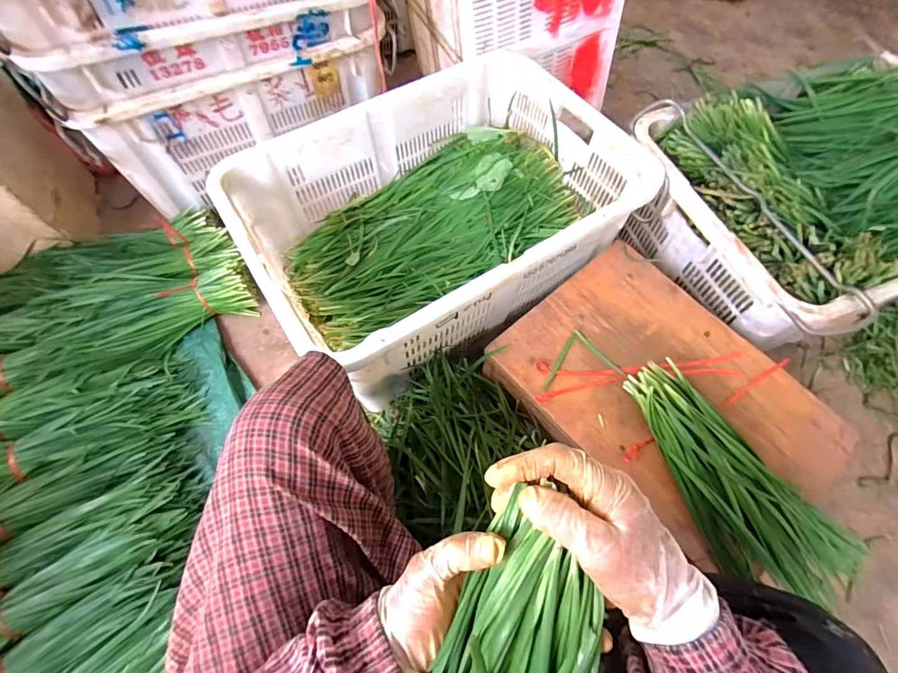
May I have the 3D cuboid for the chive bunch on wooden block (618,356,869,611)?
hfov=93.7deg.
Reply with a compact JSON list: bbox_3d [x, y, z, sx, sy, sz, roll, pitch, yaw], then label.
[{"bbox_3d":[0.362,0.185,0.547,0.154,0.049,0.341,-34,69,-16],"label":"chive bunch on wooden block"}]

